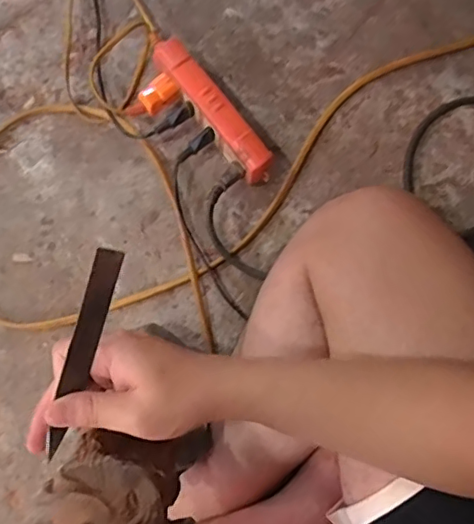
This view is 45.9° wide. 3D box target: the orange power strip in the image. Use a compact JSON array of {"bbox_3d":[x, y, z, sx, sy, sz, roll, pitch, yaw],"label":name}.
[{"bbox_3d":[-0.034,-0.185,0.673,0.038,0.063,0.211,-39,81,-7],"label":"orange power strip"}]

